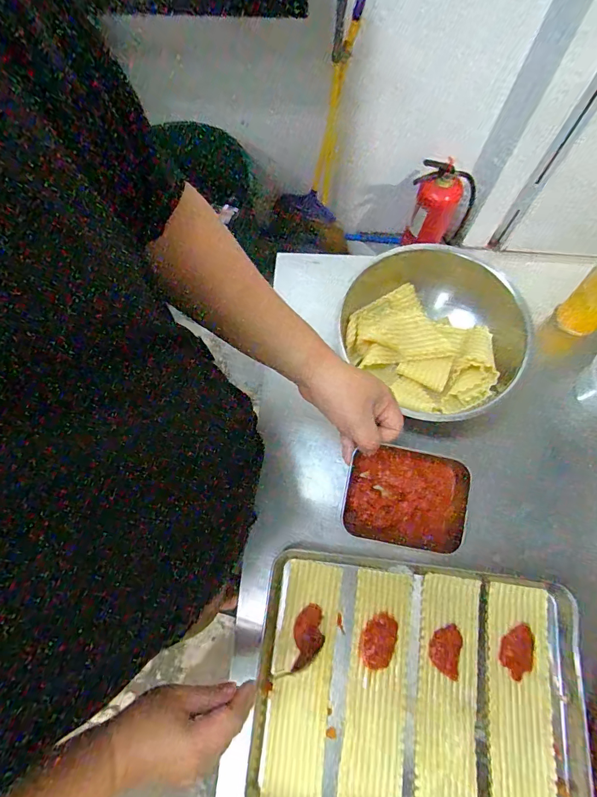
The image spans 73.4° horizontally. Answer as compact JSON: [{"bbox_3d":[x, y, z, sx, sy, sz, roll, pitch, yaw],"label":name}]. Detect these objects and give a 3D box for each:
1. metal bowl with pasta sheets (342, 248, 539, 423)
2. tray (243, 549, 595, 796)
[{"bbox_3d":[0.203,-0.105,0.616,0.260,0.083,0.274,0,72,1],"label":"metal bowl with pasta sheets"},{"bbox_3d":[0.150,0.376,0.501,0.403,0.045,0.308,6,72,3],"label":"tray"}]

